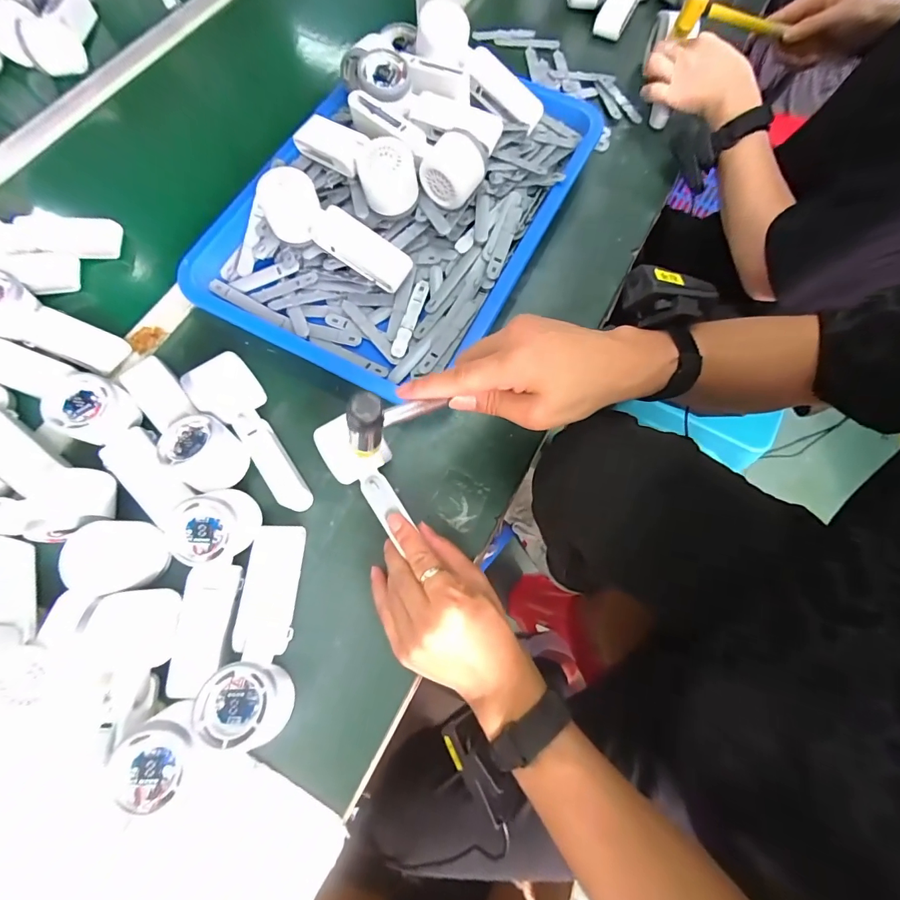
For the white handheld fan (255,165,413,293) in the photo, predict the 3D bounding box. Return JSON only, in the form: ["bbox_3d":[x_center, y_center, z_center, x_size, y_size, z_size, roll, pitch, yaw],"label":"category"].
[{"bbox_3d":[-0.120,-0.228,0.437,0.167,0.045,0.052,31,72,-5],"label":"white handheld fan"}]

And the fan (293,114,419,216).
[{"bbox_3d":[-0.102,-0.317,0.451,0.161,0.057,0.061,41,76,13],"label":"fan"}]

